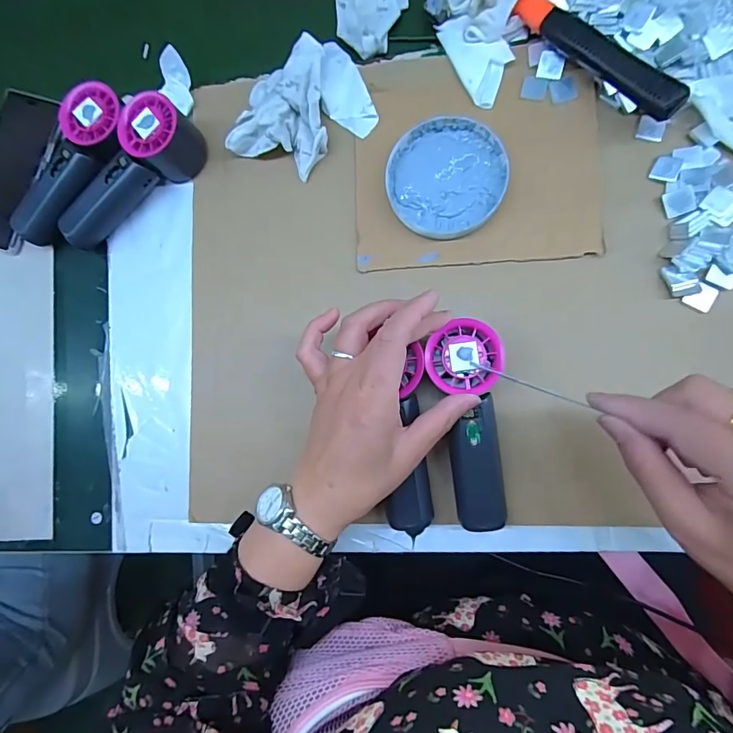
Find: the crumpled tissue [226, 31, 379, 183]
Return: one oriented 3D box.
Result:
[{"bbox_3d":[-0.064,-0.235,0.386,0.137,0.045,0.111,-25,82,5],"label":"crumpled tissue"}]

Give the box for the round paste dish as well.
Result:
[{"bbox_3d":[0.069,-0.162,0.375,0.097,0.014,0.101,-1,85,8],"label":"round paste dish"}]

